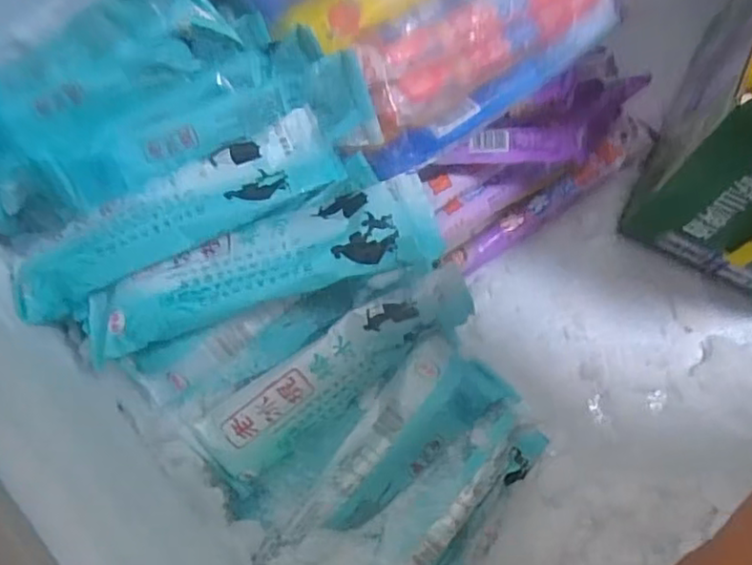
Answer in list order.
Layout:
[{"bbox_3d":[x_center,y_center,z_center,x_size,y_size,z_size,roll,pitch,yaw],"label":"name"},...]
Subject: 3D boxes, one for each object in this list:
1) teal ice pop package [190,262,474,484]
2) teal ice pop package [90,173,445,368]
[{"bbox_3d":[-0.026,0.051,0.421,0.183,0.059,0.027,-33,40,-4],"label":"teal ice pop package"},{"bbox_3d":[-0.064,-0.011,0.373,0.201,0.020,0.062,-21,74,-7],"label":"teal ice pop package"}]

